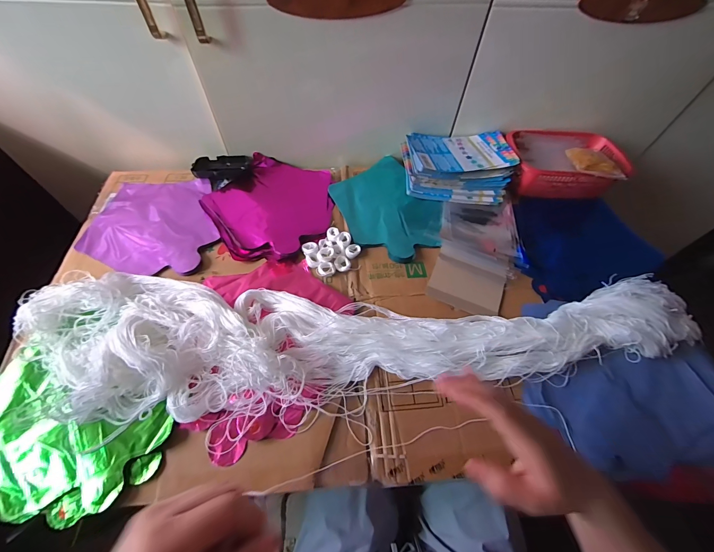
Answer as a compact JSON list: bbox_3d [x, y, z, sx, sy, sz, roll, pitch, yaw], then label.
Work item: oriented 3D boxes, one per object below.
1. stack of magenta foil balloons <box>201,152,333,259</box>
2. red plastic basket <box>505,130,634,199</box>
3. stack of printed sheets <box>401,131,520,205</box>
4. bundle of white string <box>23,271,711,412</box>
[{"bbox_3d":[-0.156,-0.139,0.596,0.226,0.022,0.240,37,60,22],"label":"stack of magenta foil balloons"},{"bbox_3d":[0.408,-0.221,0.635,0.220,0.091,0.142,4,58,1],"label":"red plastic basket"},{"bbox_3d":[0.194,-0.221,0.629,0.205,0.078,0.149,3,61,-1],"label":"stack of printed sheets"},{"bbox_3d":[0.027,0.078,0.453,0.971,0.064,0.186,0,54,-4],"label":"bundle of white string"}]

